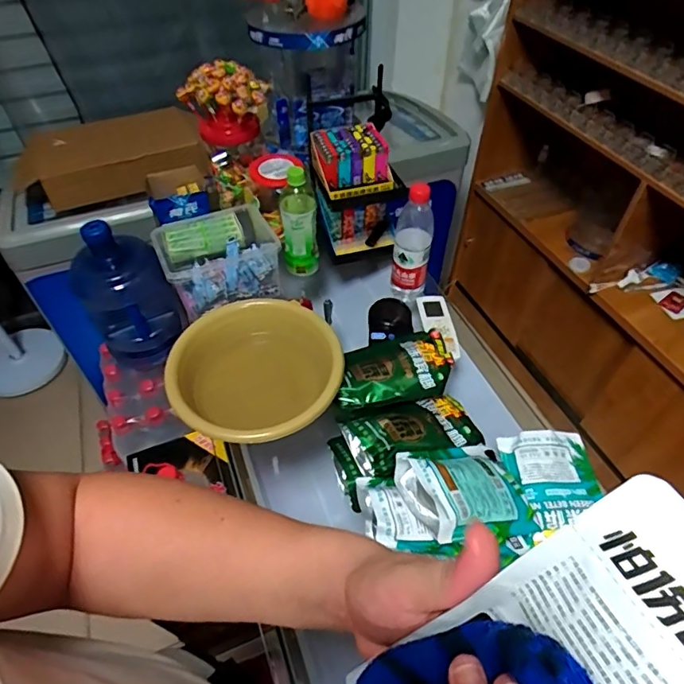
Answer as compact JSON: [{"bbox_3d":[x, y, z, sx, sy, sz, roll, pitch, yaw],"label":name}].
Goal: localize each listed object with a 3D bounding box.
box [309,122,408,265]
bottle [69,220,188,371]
[{"bbox_3d":[0.028,-0.298,0.988,0.141,0.221,0.154,-13,51,-11],"label":"box"},{"bbox_3d":[-0.505,-0.124,1.137,0.179,0.327,0.231,-30,56,-22],"label":"bottle"}]

